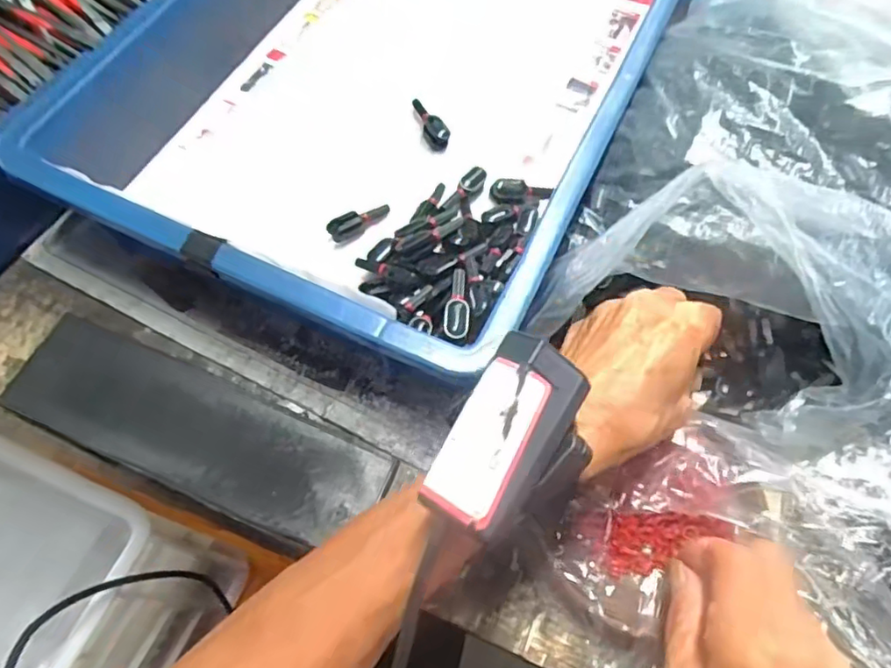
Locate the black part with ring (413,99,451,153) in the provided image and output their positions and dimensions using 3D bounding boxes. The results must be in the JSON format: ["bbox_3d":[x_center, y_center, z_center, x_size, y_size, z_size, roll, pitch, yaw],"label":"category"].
[{"bbox_3d":[-0.010,-0.144,0.404,0.015,0.010,0.040,-27,80,-13],"label":"black part with ring"}]

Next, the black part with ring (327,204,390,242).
[{"bbox_3d":[-0.054,-0.072,0.370,0.042,0.013,0.008,-32,68,-15],"label":"black part with ring"}]

